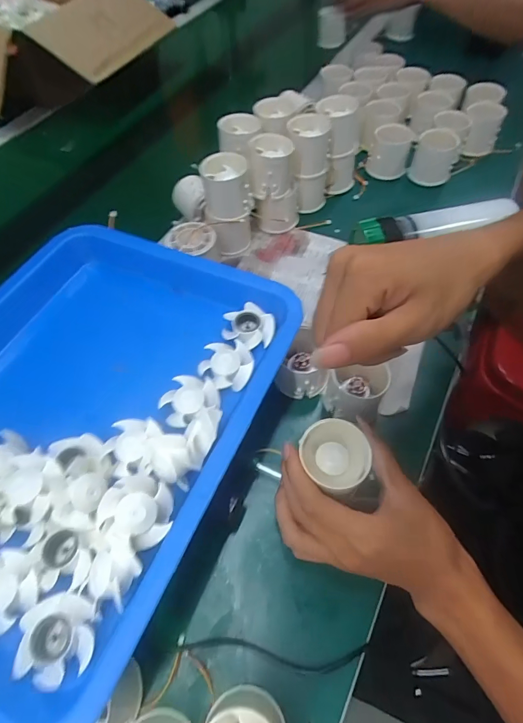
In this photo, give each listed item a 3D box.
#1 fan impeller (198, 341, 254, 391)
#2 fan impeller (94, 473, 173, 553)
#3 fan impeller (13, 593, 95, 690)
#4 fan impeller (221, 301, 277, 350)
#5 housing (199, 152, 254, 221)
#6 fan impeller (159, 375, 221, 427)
[{"bbox_3d":[-0.029,0.004,0.312,0.043,0.014,0.040,-4,58,1],"label":"fan impeller"},{"bbox_3d":[-0.078,0.095,0.241,0.041,0.020,0.040,-2,58,3],"label":"fan impeller"},{"bbox_3d":[-0.117,0.160,0.220,0.039,0.015,0.043,-8,58,-2],"label":"fan impeller"},{"bbox_3d":[-0.013,-0.028,0.332,0.042,0.015,0.040,-2,58,3],"label":"fan impeller"},{"bbox_3d":[-0.038,-0.195,0.430,0.053,0.054,0.053,-7,58,-1],"label":"housing"},{"bbox_3d":[-0.057,0.028,0.297,0.044,0.010,0.038,-31,62,-15],"label":"fan impeller"}]

